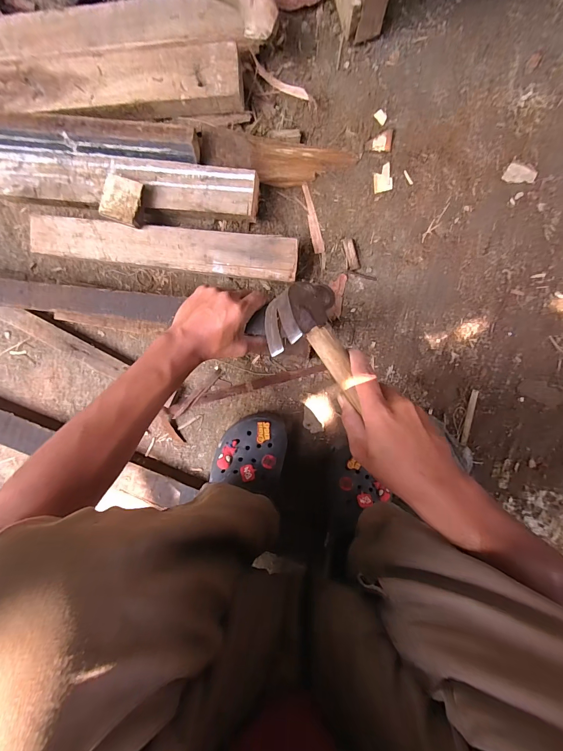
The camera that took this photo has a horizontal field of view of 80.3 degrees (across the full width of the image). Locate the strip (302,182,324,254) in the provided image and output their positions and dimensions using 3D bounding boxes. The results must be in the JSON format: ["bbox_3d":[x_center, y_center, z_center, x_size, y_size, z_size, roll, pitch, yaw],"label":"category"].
[{"bbox_3d":[0.048,-0.246,0.524,0.016,0.004,0.105,-14,98,5],"label":"strip"}]

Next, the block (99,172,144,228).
[{"bbox_3d":[-0.218,-0.241,0.464,0.053,0.026,0.056,17,100,0],"label":"block"}]

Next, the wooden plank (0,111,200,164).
[{"bbox_3d":[-0.343,-0.334,0.459,0.445,0.029,0.049,5,99,2],"label":"wooden plank"}]

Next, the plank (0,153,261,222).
[{"bbox_3d":[-0.231,-0.277,0.491,0.397,0.044,0.066,6,99,2],"label":"plank"}]

